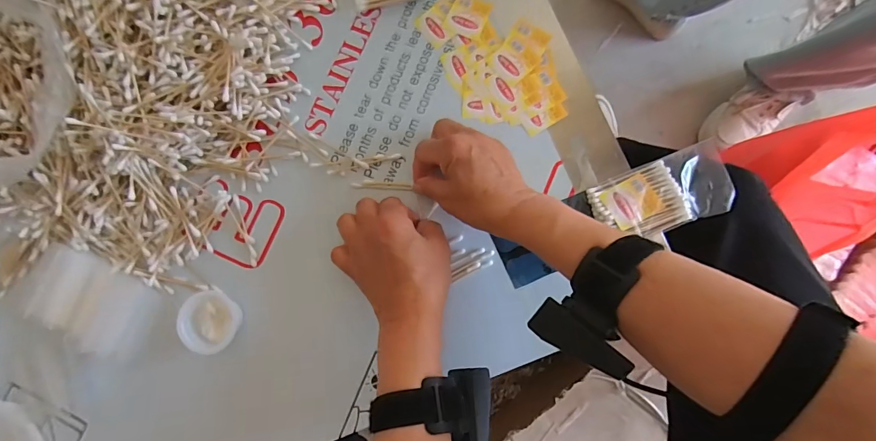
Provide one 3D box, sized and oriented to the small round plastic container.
[{"bbox_3d":[-0.208,0.093,0.377,0.043,0.030,0.054,-5,81,4],"label":"small round plastic container"}]

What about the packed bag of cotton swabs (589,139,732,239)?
[{"bbox_3d":[0.205,-0.023,0.374,0.118,0.014,0.063,-23,80,1],"label":"packed bag of cotton swabs"}]

